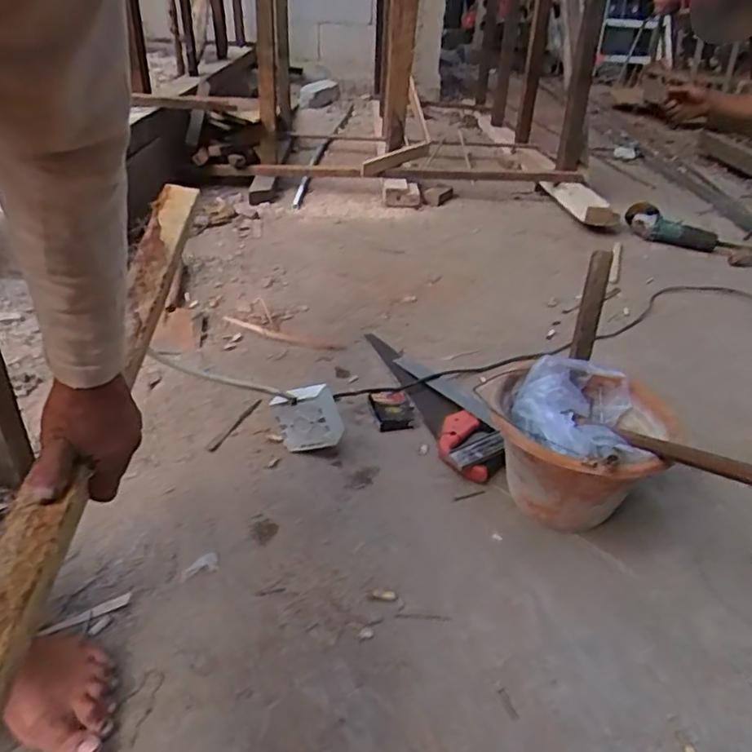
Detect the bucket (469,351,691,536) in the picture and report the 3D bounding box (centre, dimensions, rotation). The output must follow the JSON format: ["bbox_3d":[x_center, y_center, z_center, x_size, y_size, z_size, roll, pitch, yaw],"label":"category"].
[{"bbox_3d":[0.277,0.112,0.890,0.227,0.204,0.241,3,31,-2],"label":"bucket"}]

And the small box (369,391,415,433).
[{"bbox_3d":[0.026,0.062,1.094,0.065,0.021,0.101,-4,32,-13],"label":"small box"}]

